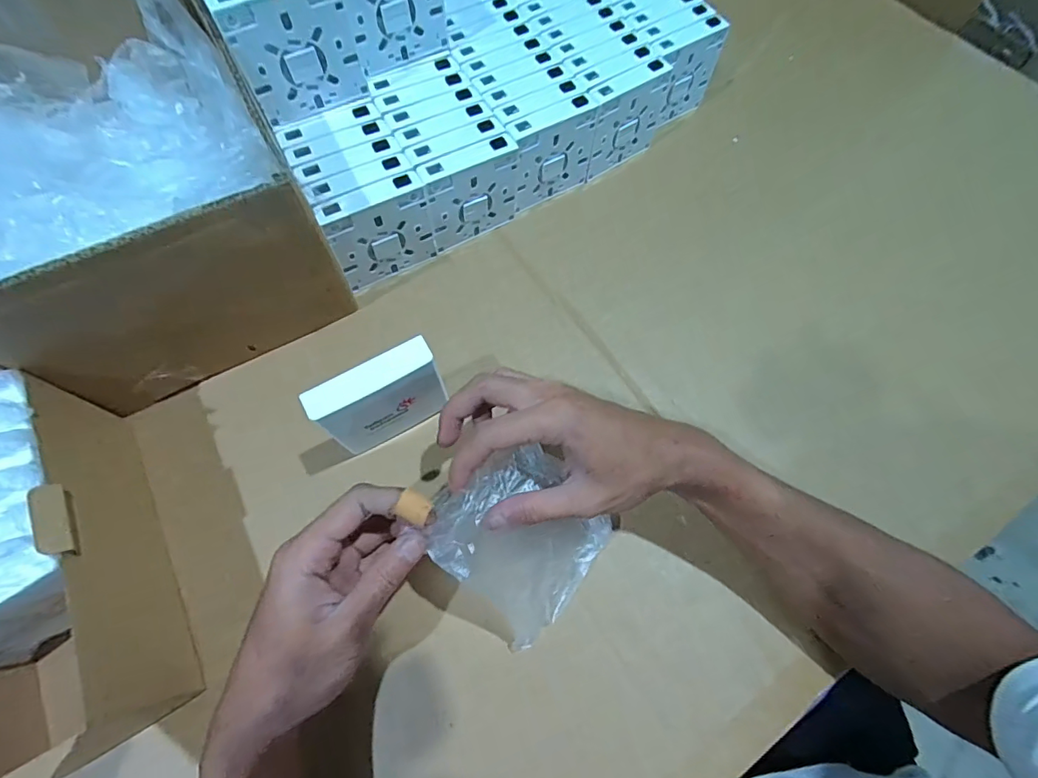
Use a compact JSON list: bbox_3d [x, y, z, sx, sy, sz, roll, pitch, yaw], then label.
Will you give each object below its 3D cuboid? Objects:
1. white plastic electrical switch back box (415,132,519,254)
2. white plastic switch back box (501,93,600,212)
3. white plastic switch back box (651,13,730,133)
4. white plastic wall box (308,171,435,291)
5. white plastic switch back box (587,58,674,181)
[{"bbox_3d":[-0.042,-0.170,0.422,0.086,0.087,0.020,-27,71,-12],"label":"white plastic electrical switch back box"},{"bbox_3d":[0.029,-0.216,0.442,0.086,0.086,0.020,-31,72,-13],"label":"white plastic switch back box"},{"bbox_3d":[0.163,-0.318,0.482,0.084,0.082,0.026,-36,73,-15],"label":"white plastic switch back box"},{"bbox_3d":[-0.116,-0.131,0.403,0.084,0.090,0.021,-29,71,-13],"label":"white plastic wall box"},{"bbox_3d":[0.103,-0.261,0.460,0.091,0.081,0.025,-37,74,-15],"label":"white plastic switch back box"}]

